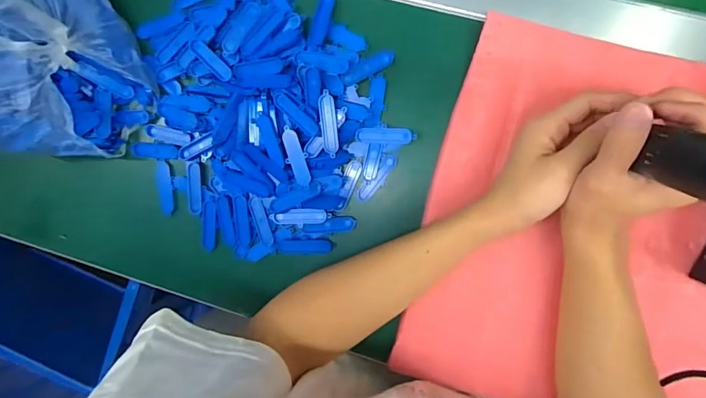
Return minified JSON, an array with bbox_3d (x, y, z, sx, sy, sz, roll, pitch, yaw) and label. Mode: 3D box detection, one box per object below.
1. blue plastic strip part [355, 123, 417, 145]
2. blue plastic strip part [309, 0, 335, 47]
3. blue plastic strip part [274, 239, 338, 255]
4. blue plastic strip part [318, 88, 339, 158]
[{"bbox_3d":[0.031,-0.062,0.390,0.055,0.004,0.018,1,95,-5],"label":"blue plastic strip part"},{"bbox_3d":[-0.029,-0.169,0.382,0.015,0.008,0.053,13,96,6],"label":"blue plastic strip part"},{"bbox_3d":[-0.048,0.049,0.410,0.059,0.004,0.016,-1,94,8],"label":"blue plastic strip part"},{"bbox_3d":[-0.022,-0.069,0.376,0.015,0.004,0.059,-11,104,-14],"label":"blue plastic strip part"}]

